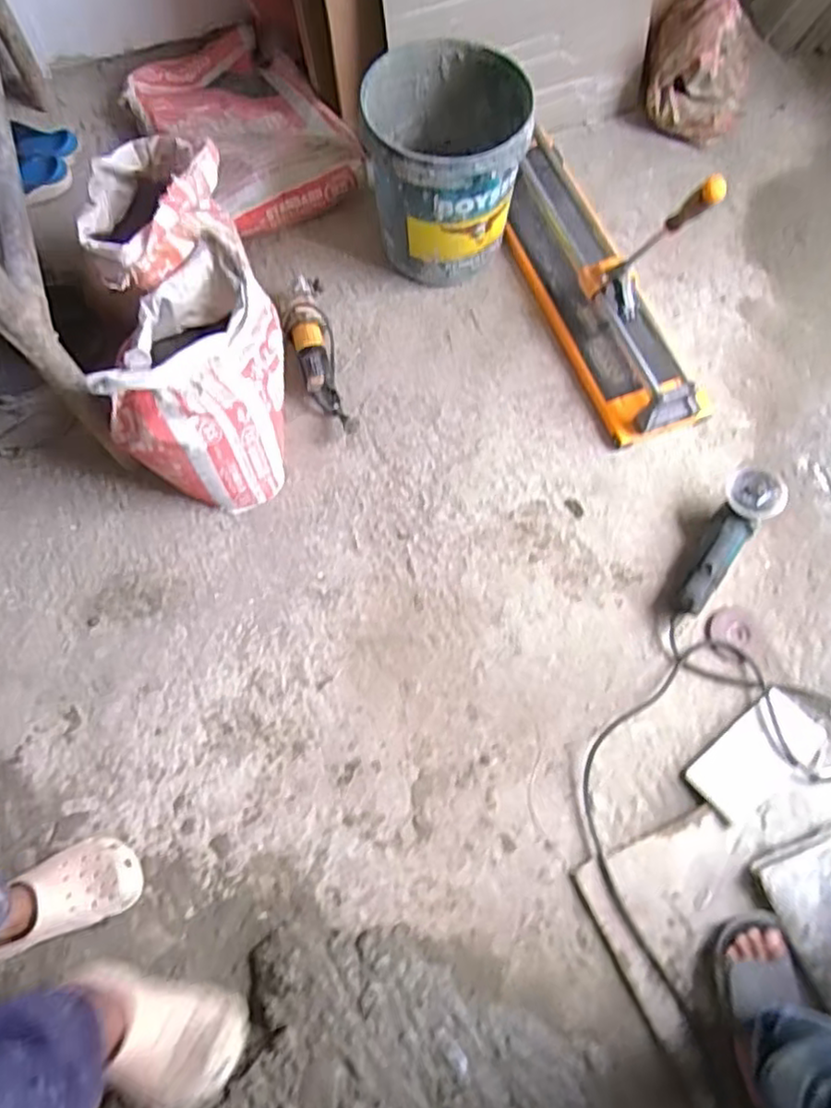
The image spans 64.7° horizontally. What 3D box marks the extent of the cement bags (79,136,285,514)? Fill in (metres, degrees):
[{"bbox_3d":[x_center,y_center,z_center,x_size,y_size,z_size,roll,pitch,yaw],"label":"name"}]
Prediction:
[{"bbox_3d":[-0.404,-0.404,1.127,0.297,0.331,0.606,-13,83,-5],"label":"cement bags"}]

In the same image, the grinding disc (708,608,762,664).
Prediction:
[{"bbox_3d":[0.571,0.146,1.174,0.089,0.005,0.093,0,69,0],"label":"grinding disc"}]

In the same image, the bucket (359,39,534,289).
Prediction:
[{"bbox_3d":[0.058,-0.785,1.360,0.293,0.327,0.318,0,69,0],"label":"bucket"}]

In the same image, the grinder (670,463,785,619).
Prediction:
[{"bbox_3d":[0.554,-0.027,1.197,0.093,0.088,0.309,40,75,11],"label":"grinder"}]

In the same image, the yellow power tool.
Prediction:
[{"bbox_3d":[-0.200,-0.399,1.339,0.087,0.078,0.347,-14,70,-6],"label":"yellow power tool"}]

